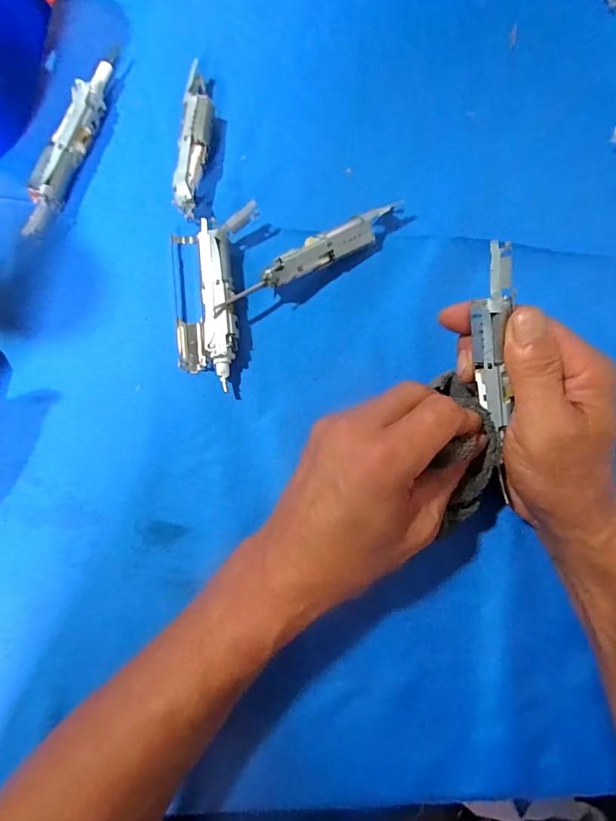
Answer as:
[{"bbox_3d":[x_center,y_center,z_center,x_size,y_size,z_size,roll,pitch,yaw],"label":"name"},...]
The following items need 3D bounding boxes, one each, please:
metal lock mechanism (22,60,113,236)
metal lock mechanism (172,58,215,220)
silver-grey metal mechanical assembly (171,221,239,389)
[{"bbox_3d":[-0.160,-0.173,0.285,0.017,0.020,0.128,19,83,-1],"label":"metal lock mechanism"},{"bbox_3d":[-0.075,-0.182,0.291,0.019,0.020,0.101,4,83,-2],"label":"metal lock mechanism"},{"bbox_3d":[-0.067,-0.069,0.279,0.039,0.019,0.104,-5,84,-4],"label":"silver-grey metal mechanical assembly"}]

